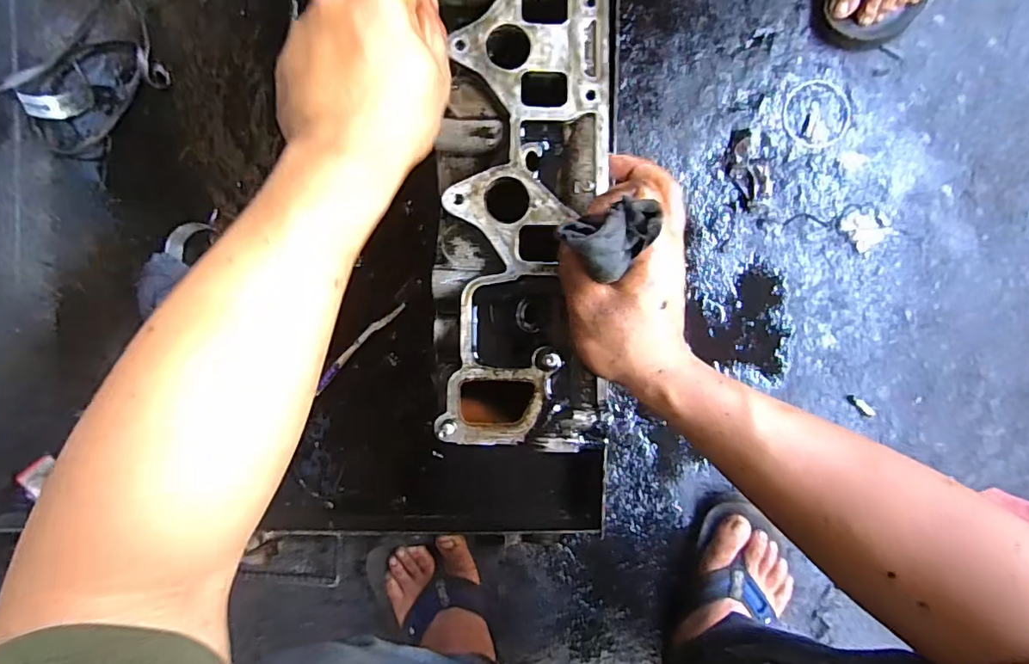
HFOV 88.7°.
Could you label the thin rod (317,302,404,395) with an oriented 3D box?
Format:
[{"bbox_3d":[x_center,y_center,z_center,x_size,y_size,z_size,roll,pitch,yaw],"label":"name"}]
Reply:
[{"bbox_3d":[-0.180,0.017,0.604,0.013,0.016,0.142,45,92,-3],"label":"thin rod"}]

